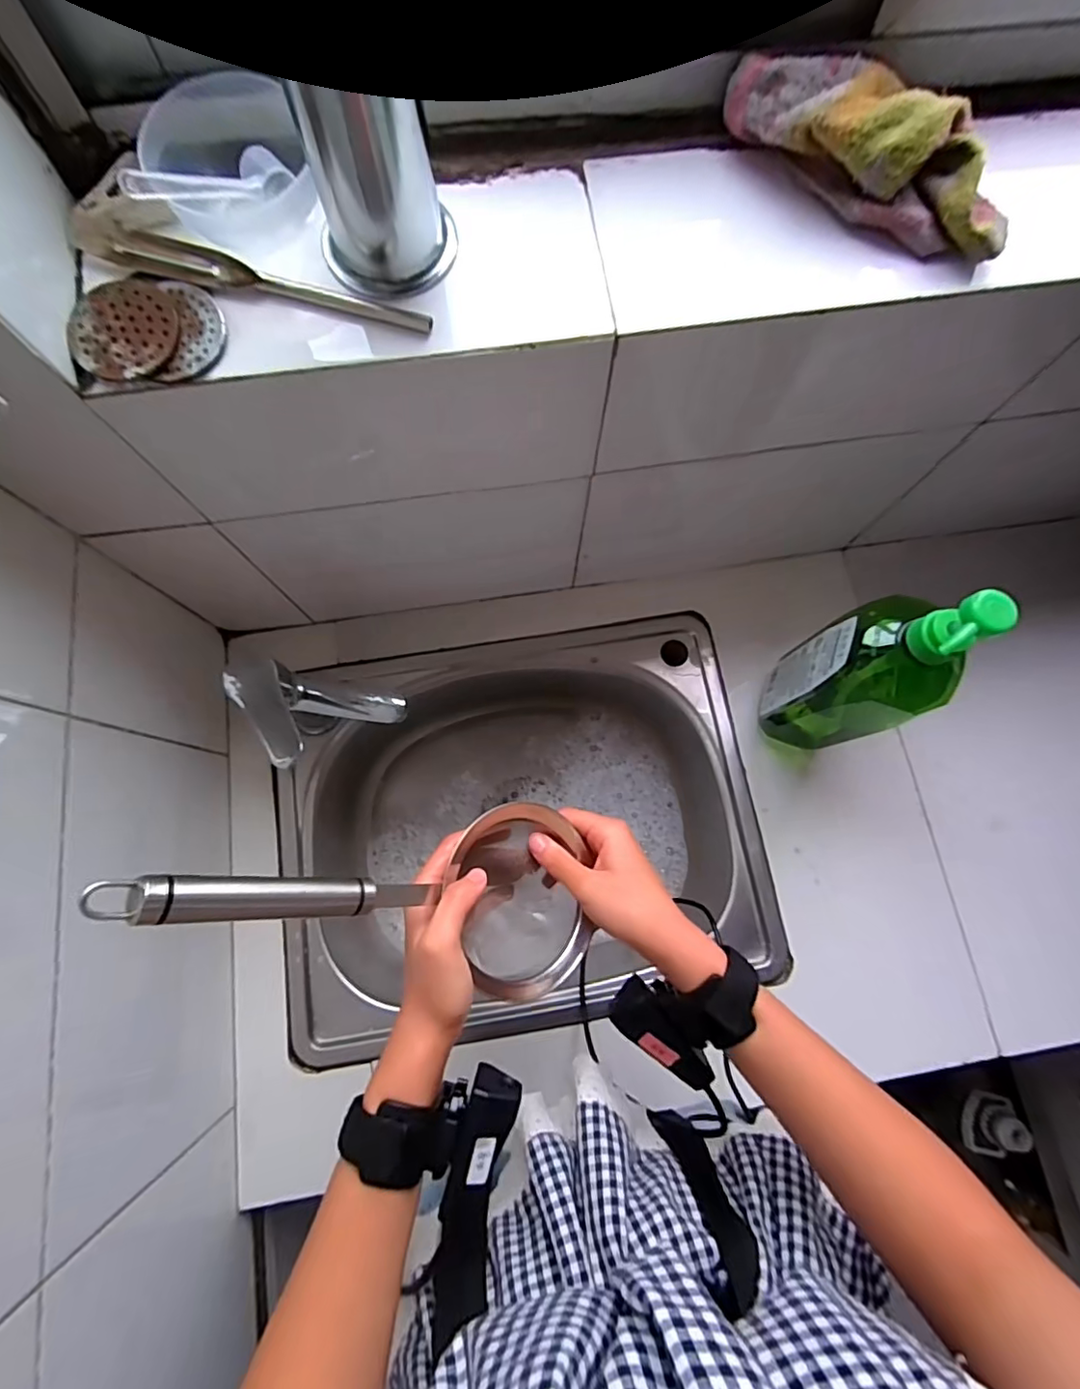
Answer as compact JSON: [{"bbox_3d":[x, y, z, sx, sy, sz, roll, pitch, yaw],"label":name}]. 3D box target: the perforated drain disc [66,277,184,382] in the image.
[{"bbox_3d":[-0.225,-0.198,0.303,0.055,0.008,0.057,0,77,0],"label":"perforated drain disc"}]

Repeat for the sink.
[{"bbox_3d":[-0.024,0.145,0.670,0.495,0.214,0.391,-9,77,-2],"label":"sink"}]

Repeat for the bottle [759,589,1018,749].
[{"bbox_3d":[0.281,-0.020,0.487,0.086,0.281,0.093,18,78,4],"label":"bottle"}]

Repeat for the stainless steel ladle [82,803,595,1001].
[{"bbox_3d":[-0.070,0.116,0.307,0.058,0.284,0.117,-7,74,36],"label":"stainless steel ladle"}]

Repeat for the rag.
[{"bbox_3d":[0.192,-0.315,0.319,0.172,0.041,0.064,34,79,7],"label":"rag"}]

